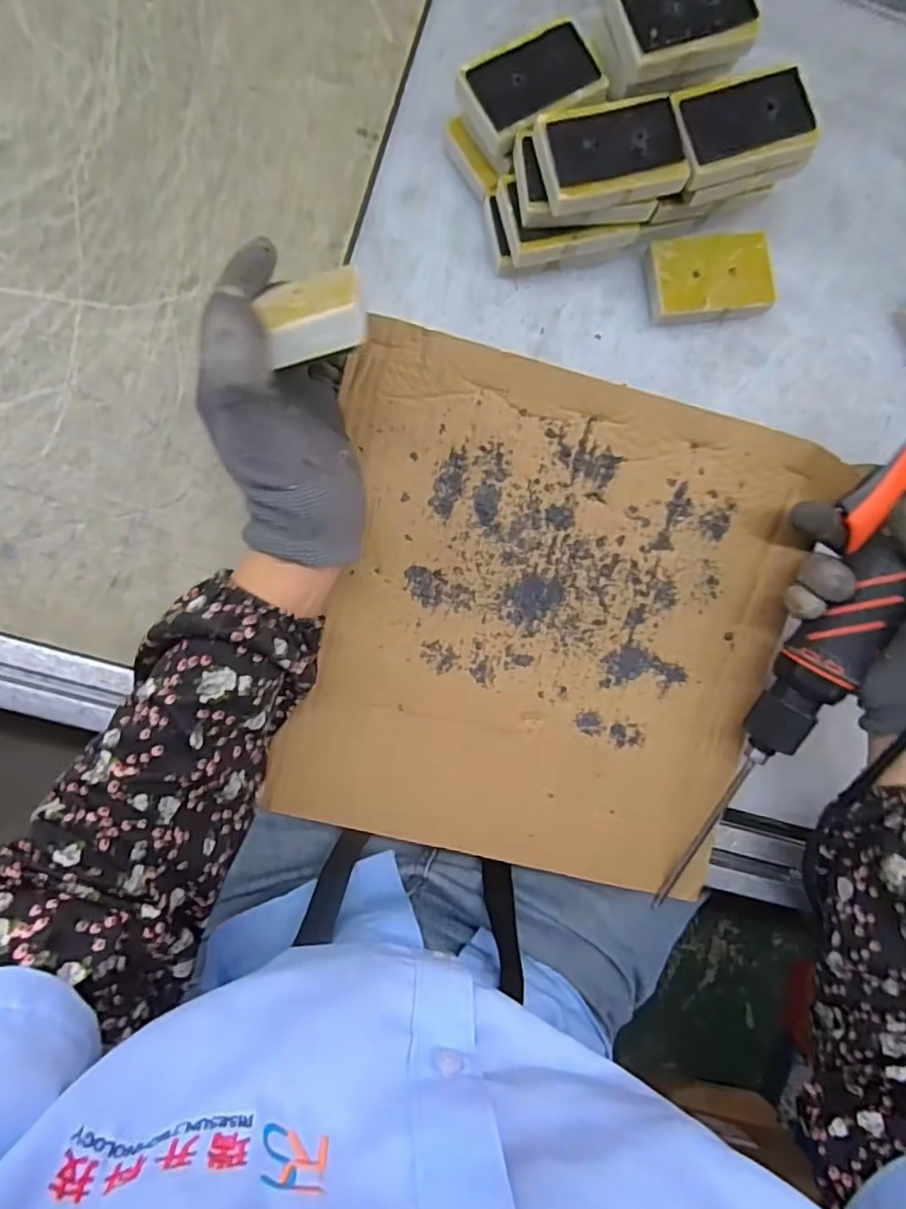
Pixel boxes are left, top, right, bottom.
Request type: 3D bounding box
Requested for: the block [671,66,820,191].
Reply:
[{"bbox_3d":[0.170,-0.285,0.362,0.084,0.018,0.051,-19,89,-6],"label":"block"}]

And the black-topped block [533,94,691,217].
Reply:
[{"bbox_3d":[0.092,-0.261,0.350,0.080,0.018,0.053,-15,89,-6],"label":"black-topped block"}]

